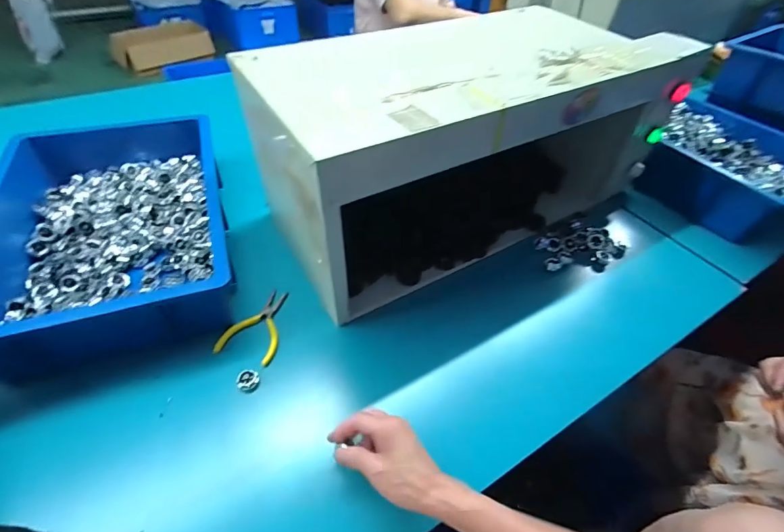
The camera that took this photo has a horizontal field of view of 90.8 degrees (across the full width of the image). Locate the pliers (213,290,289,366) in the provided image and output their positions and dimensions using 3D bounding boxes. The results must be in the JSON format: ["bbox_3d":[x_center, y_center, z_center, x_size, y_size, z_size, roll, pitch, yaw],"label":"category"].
[{"bbox_3d":[-0.189,0.083,0.558,0.076,0.013,0.116,13,49,9],"label":"pliers"}]

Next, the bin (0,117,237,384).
[{"bbox_3d":[-0.430,-0.068,0.608,0.321,0.114,0.476,-15,51,-15],"label":"bin"}]

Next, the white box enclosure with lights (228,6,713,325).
[{"bbox_3d":[0.127,-0.207,0.652,0.637,0.289,0.290,-22,53,-20],"label":"white box enclosure with lights"}]

